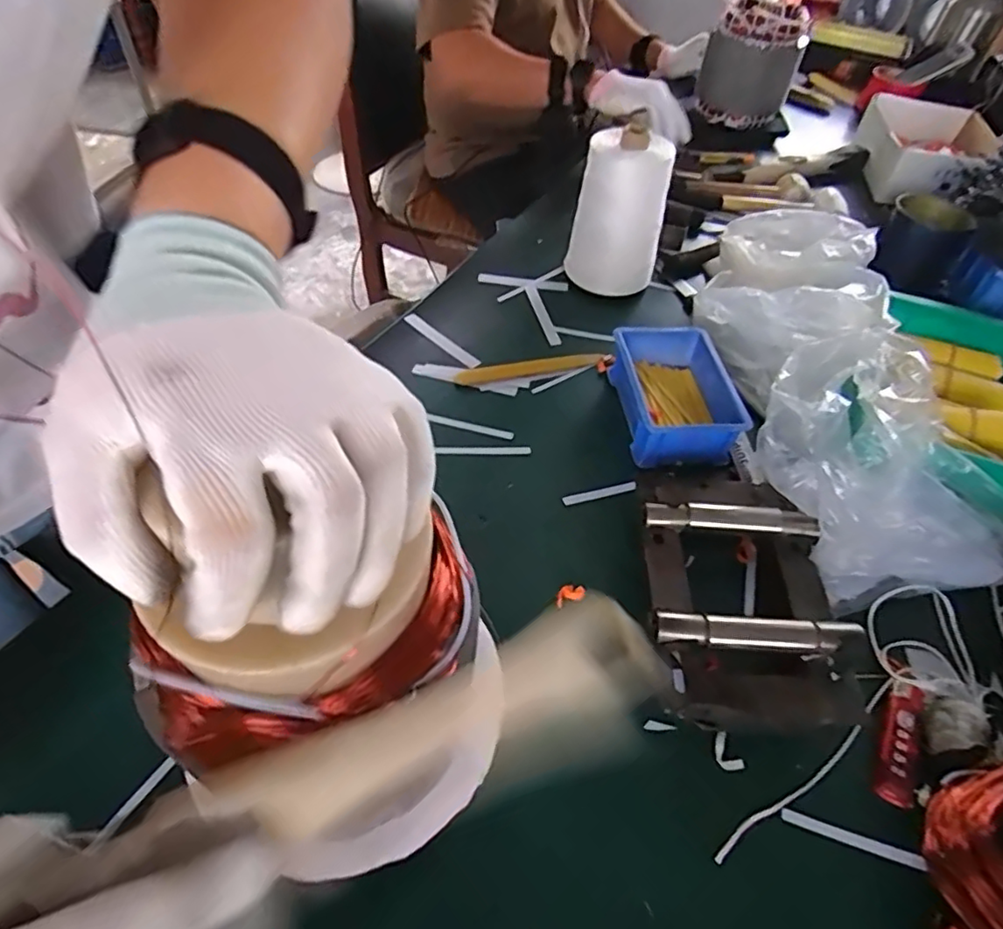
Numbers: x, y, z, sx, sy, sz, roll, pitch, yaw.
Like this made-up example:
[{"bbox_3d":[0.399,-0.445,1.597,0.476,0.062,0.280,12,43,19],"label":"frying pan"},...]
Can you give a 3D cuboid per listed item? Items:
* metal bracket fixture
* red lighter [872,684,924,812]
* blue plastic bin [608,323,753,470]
[{"bbox_3d":[0.178,0.086,0.456,0.141,0.050,0.211,5,49,0],"label":"metal bracket fixture"},{"bbox_3d":[0.268,0.185,0.401,0.023,0.009,0.083,26,52,17],"label":"red lighter"},{"bbox_3d":[0.168,-0.070,0.589,0.100,0.052,0.152,-3,50,-6],"label":"blue plastic bin"}]

